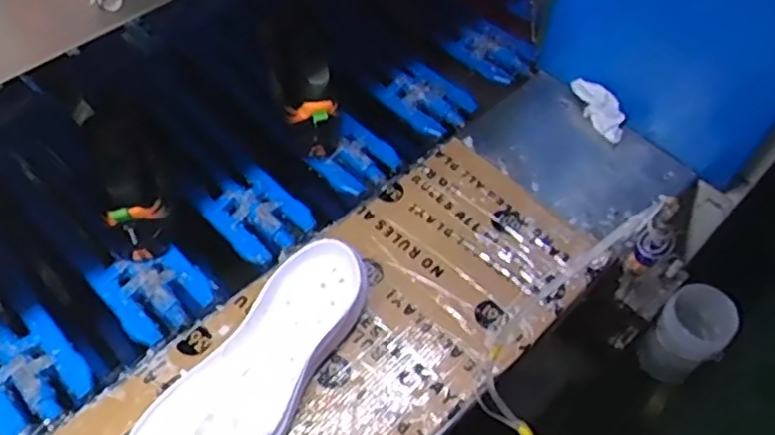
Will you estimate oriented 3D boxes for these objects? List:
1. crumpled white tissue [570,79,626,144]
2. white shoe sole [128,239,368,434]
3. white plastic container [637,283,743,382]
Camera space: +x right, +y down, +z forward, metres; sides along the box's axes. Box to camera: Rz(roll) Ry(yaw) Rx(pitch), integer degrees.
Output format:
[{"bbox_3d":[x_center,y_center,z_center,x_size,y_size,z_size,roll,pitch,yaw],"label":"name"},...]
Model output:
[{"bbox_3d":[0.262,-0.136,0.818,0.035,0.029,0.093,-24,74,-19],"label":"crumpled white tissue"},{"bbox_3d":[-0.113,0.135,0.594,0.100,0.048,0.263,31,59,16],"label":"white shoe sole"},{"bbox_3d":[0.350,0.139,0.783,0.076,0.123,0.068,39,62,20],"label":"white plastic container"}]

